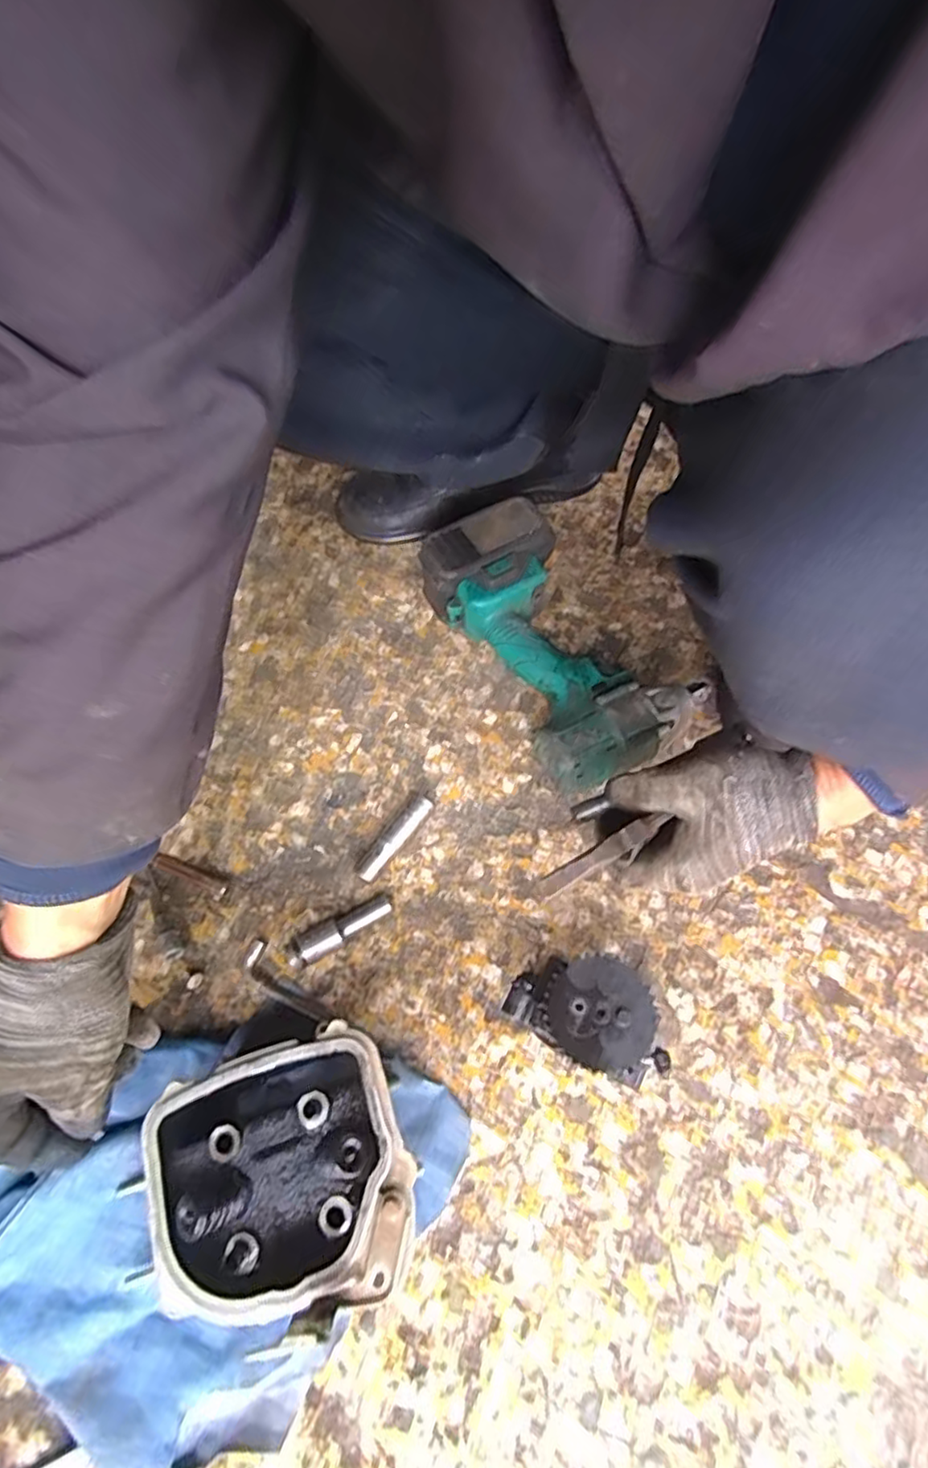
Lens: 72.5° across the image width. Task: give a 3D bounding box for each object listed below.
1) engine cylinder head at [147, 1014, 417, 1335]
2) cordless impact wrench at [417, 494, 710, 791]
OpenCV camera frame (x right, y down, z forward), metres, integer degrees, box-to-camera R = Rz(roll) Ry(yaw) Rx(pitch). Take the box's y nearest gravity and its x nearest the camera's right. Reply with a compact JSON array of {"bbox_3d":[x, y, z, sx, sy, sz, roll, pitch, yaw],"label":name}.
[{"bbox_3d":[-0.101,0.250,0.373,0.146,0.075,0.129,-10,65,-2],"label":"engine cylinder head"},{"bbox_3d":[0.072,-0.074,0.520,0.124,0.075,0.239,-28,67,-10],"label":"cordless impact wrench"}]

